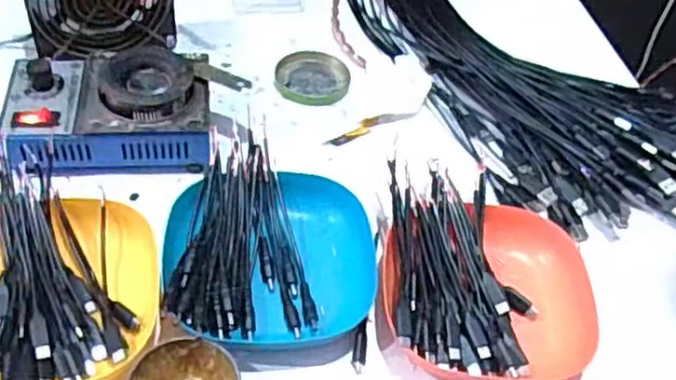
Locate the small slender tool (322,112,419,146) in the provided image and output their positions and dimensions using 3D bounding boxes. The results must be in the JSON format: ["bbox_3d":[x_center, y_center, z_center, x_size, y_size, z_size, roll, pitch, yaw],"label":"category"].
[{"bbox_3d":[0.027,-0.056,0.602,0.085,0.004,0.016,-21,54,-21],"label":"small slender tool"}]

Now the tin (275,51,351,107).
[{"bbox_3d":[-0.022,-0.101,0.637,0.065,0.011,0.059,0,49,-4],"label":"tin"}]

